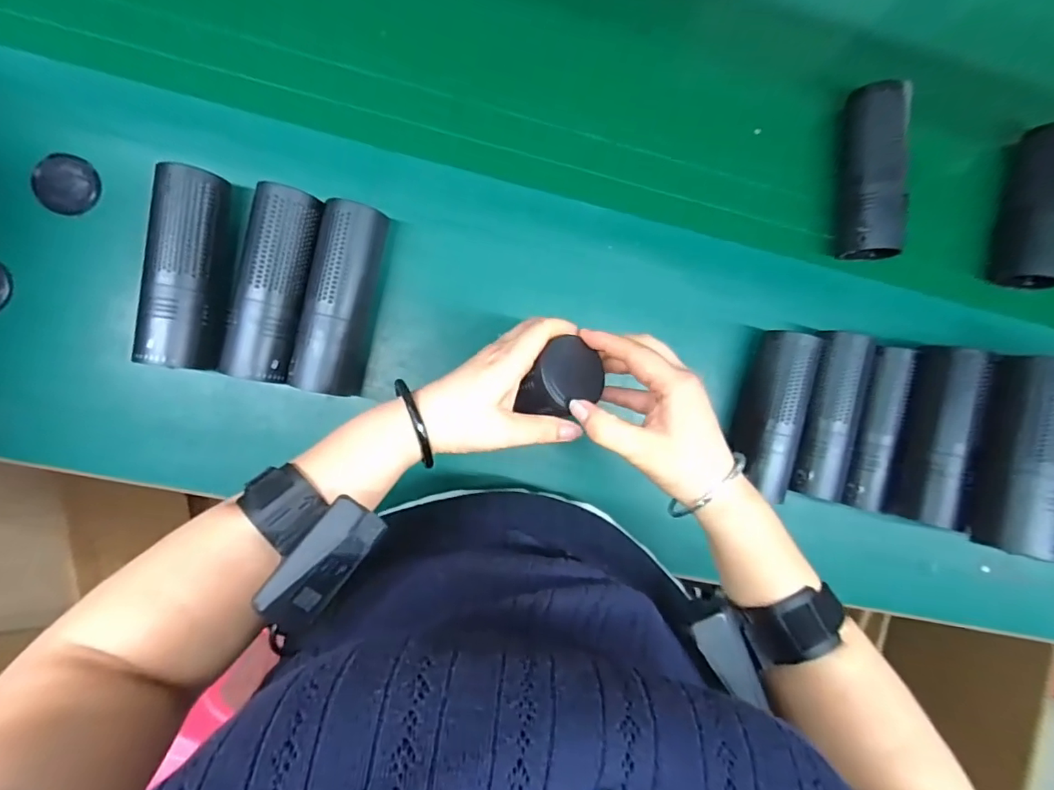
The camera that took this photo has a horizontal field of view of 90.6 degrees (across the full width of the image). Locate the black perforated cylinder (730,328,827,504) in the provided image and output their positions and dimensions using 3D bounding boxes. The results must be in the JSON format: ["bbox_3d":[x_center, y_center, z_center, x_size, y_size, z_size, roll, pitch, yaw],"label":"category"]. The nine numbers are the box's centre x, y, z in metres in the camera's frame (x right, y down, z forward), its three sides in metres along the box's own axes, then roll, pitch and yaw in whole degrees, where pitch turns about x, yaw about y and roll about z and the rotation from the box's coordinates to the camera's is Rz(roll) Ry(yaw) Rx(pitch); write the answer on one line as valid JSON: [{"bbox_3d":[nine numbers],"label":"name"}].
[{"bbox_3d":[0.242,0.018,0.509,0.050,0.044,0.157,18,89,-8],"label":"black perforated cylinder"}]

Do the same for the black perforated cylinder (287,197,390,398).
[{"bbox_3d":[-0.163,-0.083,0.462,0.057,0.047,0.163,11,90,-8],"label":"black perforated cylinder"}]

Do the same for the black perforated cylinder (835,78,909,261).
[{"bbox_3d":[0.348,-0.222,0.522,0.041,0.048,0.169,3,91,-8],"label":"black perforated cylinder"}]

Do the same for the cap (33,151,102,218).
[{"bbox_3d":[-0.399,-0.182,0.450,0.054,0.007,0.049,16,90,-8],"label":"cap"}]

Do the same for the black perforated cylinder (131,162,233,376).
[{"bbox_3d":[-0.284,-0.105,0.446,0.056,0.054,0.162,8,91,-8],"label":"black perforated cylinder"}]

